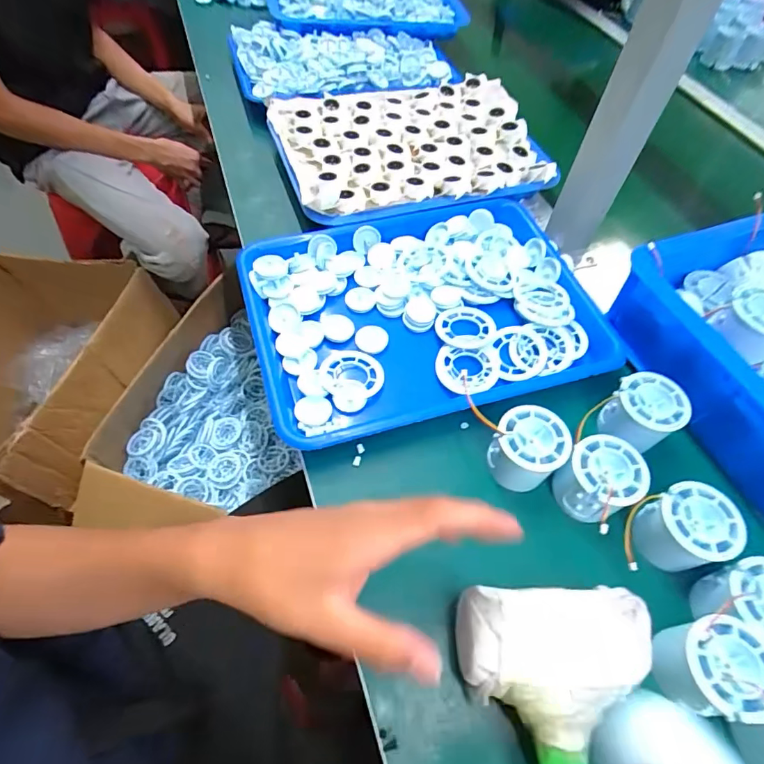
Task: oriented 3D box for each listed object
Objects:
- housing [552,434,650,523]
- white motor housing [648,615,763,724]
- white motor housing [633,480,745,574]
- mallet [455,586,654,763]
[{"bbox_3d":[0.170,0.078,0.369,0.055,0.056,0.053,2,57,-3],"label":"housing"},{"bbox_3d":[0.213,0.186,0.303,0.055,0.050,0.054,10,57,3],"label":"white motor housing"},{"bbox_3d":[0.226,0.113,0.353,0.056,0.057,0.052,2,57,-3],"label":"white motor housing"},{"bbox_3d":[0.110,0.277,0.227,0.116,0.073,0.331,1,57,-3],"label":"mallet"}]

